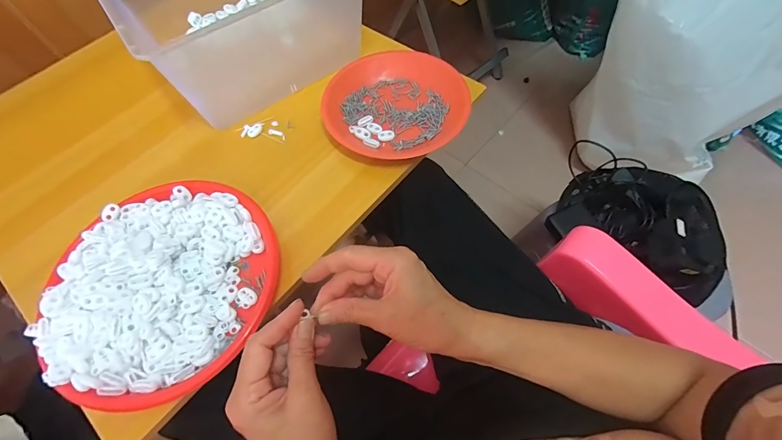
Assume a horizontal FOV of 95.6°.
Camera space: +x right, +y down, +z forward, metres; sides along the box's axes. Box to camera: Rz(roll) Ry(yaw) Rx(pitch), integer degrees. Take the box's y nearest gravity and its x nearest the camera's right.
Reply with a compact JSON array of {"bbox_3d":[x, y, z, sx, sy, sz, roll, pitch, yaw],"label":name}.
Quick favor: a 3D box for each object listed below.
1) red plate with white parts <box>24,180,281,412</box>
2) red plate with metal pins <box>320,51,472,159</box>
[{"bbox_3d":[-0.238,0.058,0.377,0.223,0.050,0.224,-2,63,3],"label":"red plate with white parts"},{"bbox_3d":[0.006,-0.161,0.483,0.190,0.031,0.164,-7,63,1],"label":"red plate with metal pins"}]

